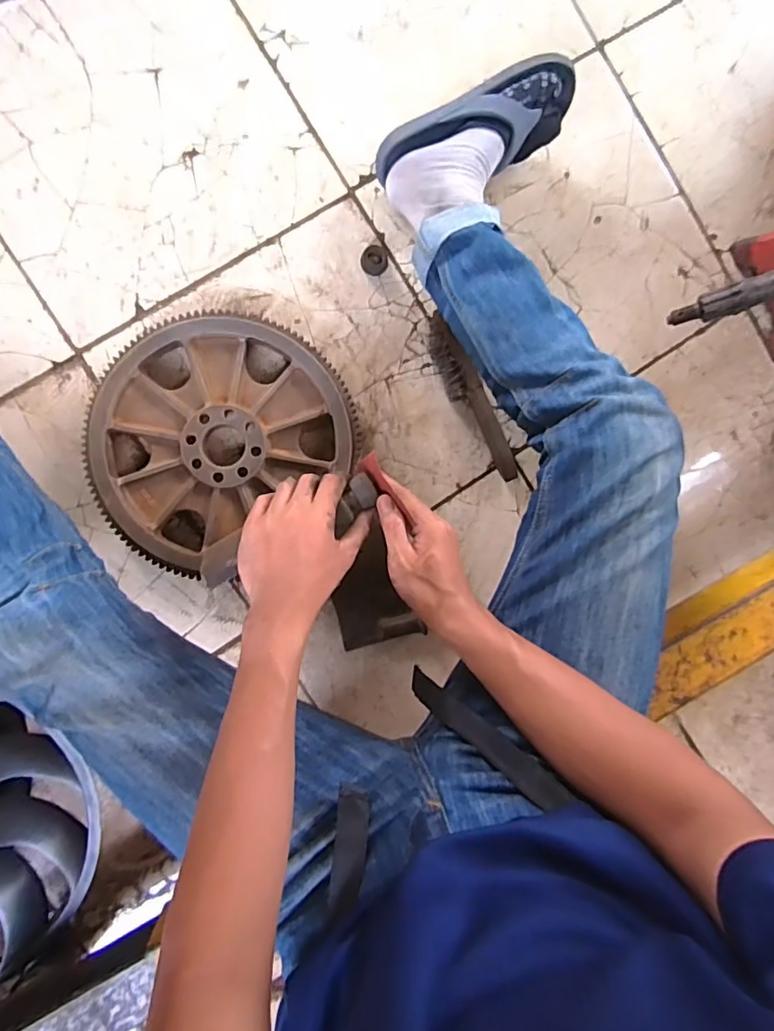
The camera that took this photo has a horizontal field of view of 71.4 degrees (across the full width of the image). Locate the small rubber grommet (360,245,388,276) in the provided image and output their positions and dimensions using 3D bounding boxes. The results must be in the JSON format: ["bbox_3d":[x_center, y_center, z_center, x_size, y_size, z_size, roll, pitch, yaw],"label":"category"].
[{"bbox_3d":[-0.016,-0.336,0.709,0.035,0.010,0.038,0,93,-6],"label":"small rubber grommet"}]

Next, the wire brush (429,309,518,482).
[{"bbox_3d":[0.110,-0.154,0.714,0.040,0.034,0.240,-28,95,-3],"label":"wire brush"}]

